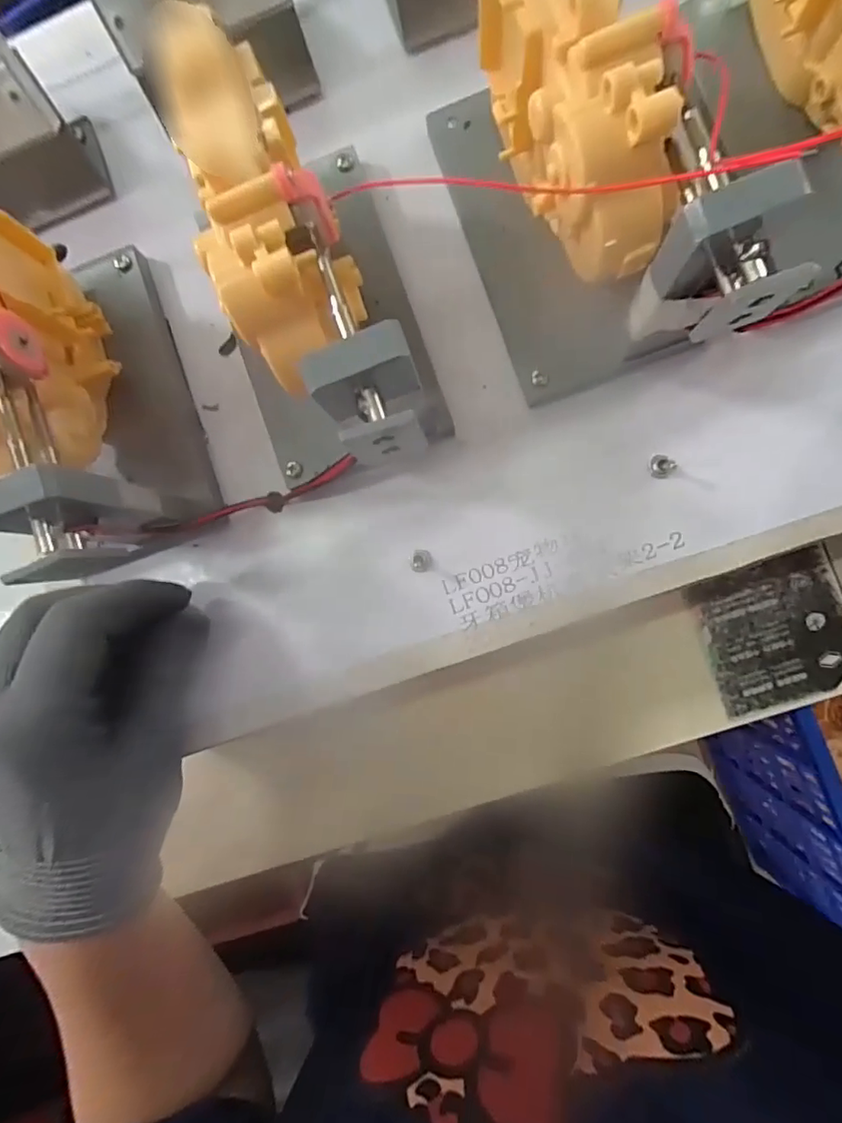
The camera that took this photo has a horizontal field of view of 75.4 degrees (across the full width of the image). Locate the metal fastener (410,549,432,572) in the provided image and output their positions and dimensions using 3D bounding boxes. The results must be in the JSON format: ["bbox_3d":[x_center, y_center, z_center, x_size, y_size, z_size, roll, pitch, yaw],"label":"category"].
[{"bbox_3d":[0.000,0.000,0.213,0.008,0.004,0.009,2,88,5],"label":"metal fastener"}]

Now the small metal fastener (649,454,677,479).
[{"bbox_3d":[0.090,-0.036,0.204,0.009,0.006,0.009,0,88,5],"label":"small metal fastener"}]

